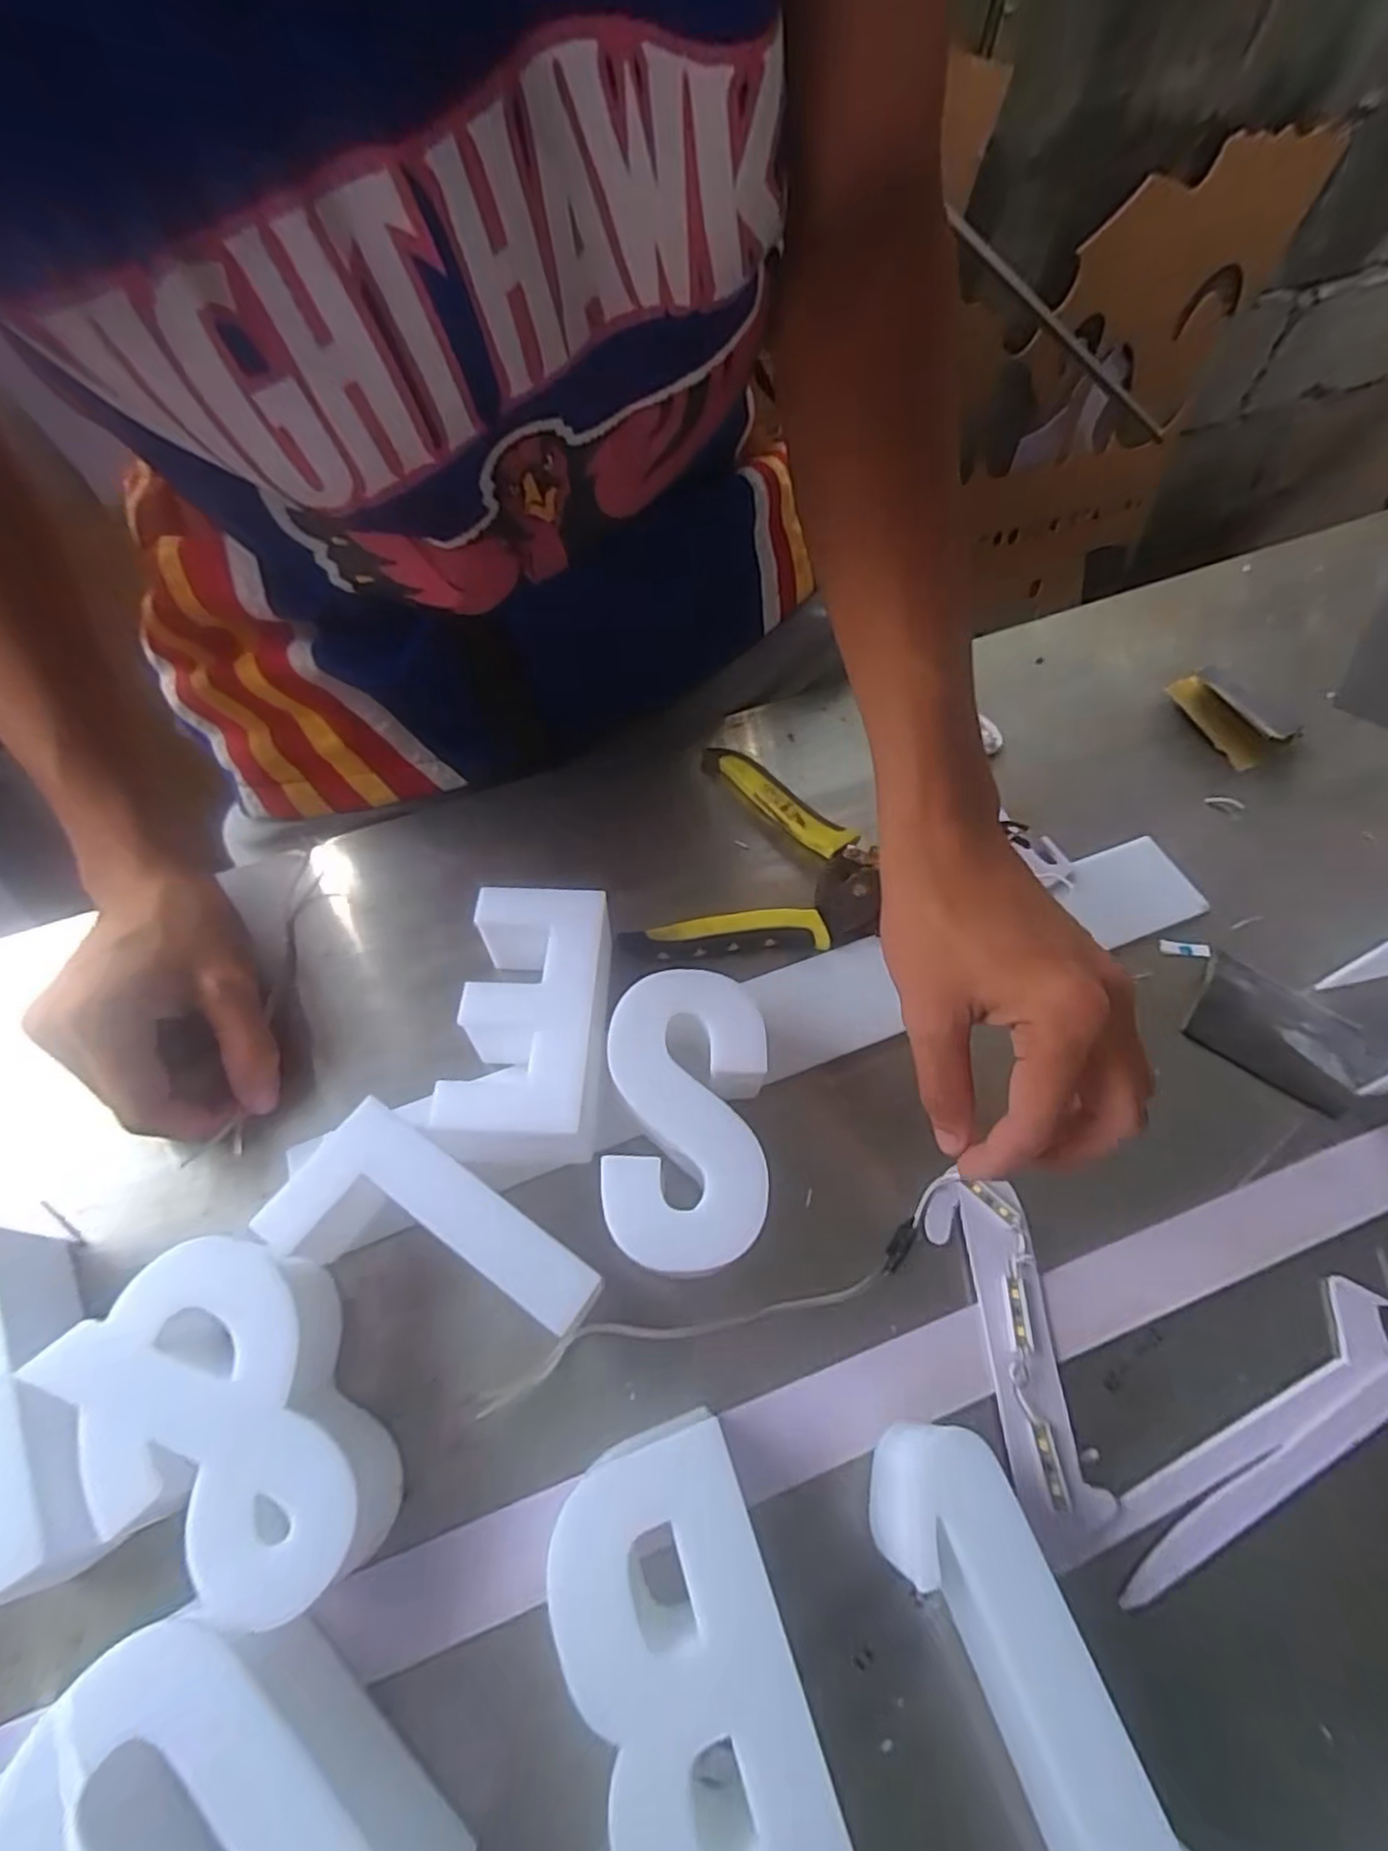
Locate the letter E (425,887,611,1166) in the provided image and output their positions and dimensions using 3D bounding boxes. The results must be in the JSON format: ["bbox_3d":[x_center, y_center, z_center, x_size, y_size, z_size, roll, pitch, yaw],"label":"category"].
[{"bbox_3d":[-0.067,0.045,0.310,0.058,0.048,0.112,3,60,-1],"label":"letter E"}]

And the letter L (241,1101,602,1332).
[{"bbox_3d":[-0.094,0.112,0.268,0.127,0.046,0.065,30,63,13],"label":"letter L"}]

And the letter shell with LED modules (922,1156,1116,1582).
[{"bbox_3d":[0.117,0.155,0.269,0.036,0.008,0.116,-3,58,-4],"label":"letter shell with LED modules"}]

